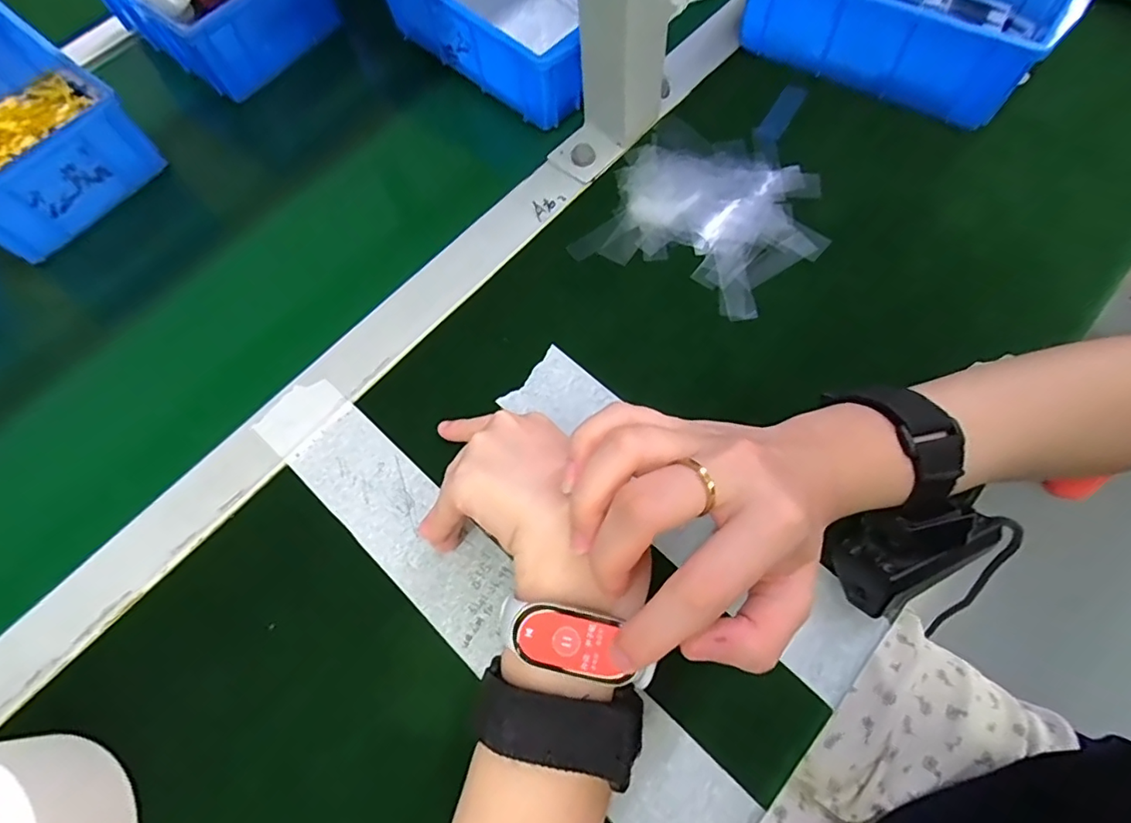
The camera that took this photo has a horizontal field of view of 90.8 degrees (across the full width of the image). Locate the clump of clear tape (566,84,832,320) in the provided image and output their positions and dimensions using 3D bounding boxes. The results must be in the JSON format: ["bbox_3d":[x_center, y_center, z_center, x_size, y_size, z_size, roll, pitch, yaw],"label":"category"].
[{"bbox_3d":[0.110,-0.154,0.388,0.142,0.018,0.183,25,71,14],"label":"clump of clear tape"}]

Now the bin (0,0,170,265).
[{"bbox_3d":[-0.437,-0.221,0.443,0.210,0.068,0.132,37,76,18],"label":"bin"}]

